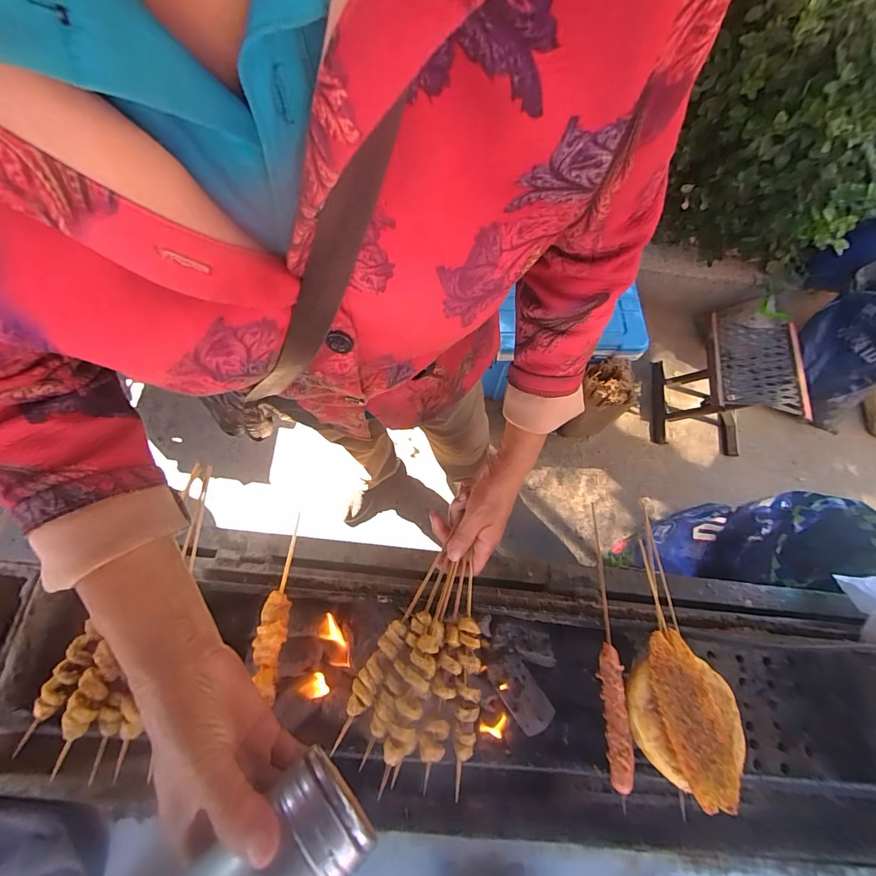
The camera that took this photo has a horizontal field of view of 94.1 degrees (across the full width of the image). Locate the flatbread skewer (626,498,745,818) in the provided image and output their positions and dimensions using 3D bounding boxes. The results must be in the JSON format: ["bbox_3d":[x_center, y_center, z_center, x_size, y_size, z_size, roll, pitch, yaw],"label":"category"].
[{"bbox_3d":[0.258,0.217,0.427,0.115,0.051,0.257,12,71,3],"label":"flatbread skewer"}]

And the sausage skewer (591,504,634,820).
[{"bbox_3d":[0.178,0.207,0.432,0.023,0.045,0.272,3,71,0],"label":"sausage skewer"}]

